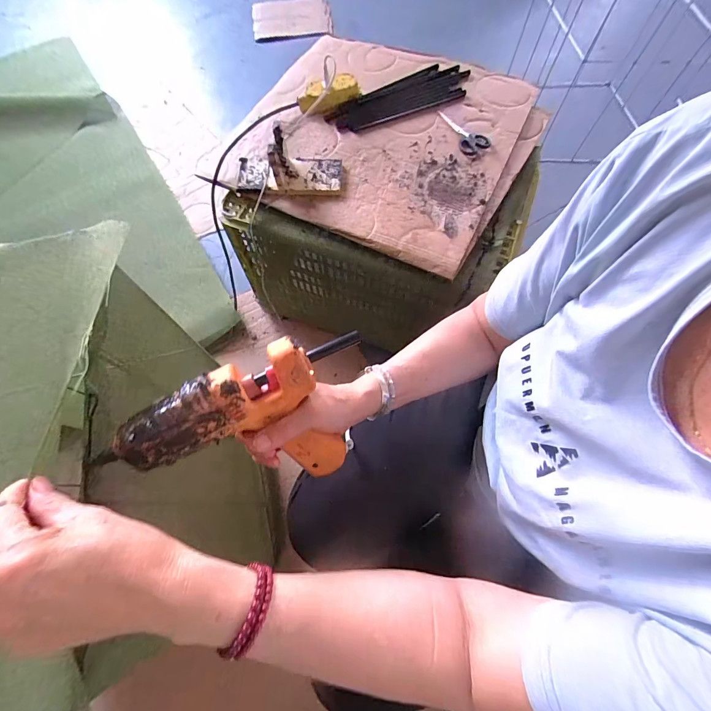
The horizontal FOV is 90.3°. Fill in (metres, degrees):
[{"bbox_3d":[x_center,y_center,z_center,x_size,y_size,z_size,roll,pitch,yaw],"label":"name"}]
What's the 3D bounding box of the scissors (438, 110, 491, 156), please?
[{"bbox_3d":[0.227,-0.471,0.740,0.061,0.011,0.149,-21,68,-8],"label":"scissors"}]

